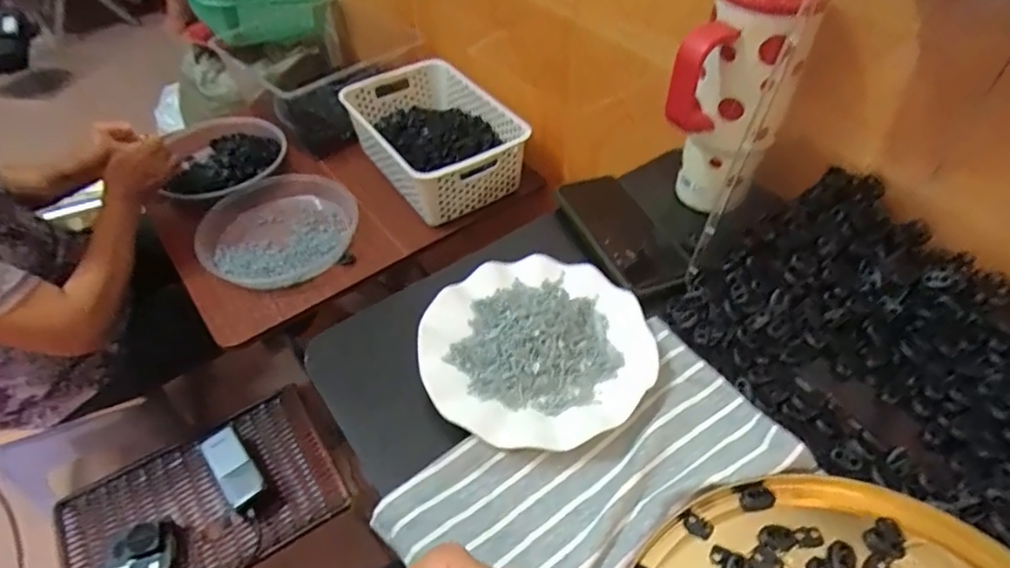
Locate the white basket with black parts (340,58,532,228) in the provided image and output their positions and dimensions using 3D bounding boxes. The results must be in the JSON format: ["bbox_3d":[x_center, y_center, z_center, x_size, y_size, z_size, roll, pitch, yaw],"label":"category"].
[{"bbox_3d":[-0.117,-0.244,0.953,0.215,0.111,0.311,-25,52,-18],"label":"white basket with black parts"}]

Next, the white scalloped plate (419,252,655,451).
[{"bbox_3d":[0.024,0.050,0.461,0.177,0.016,0.173,-2,49,2],"label":"white scalloped plate"}]

